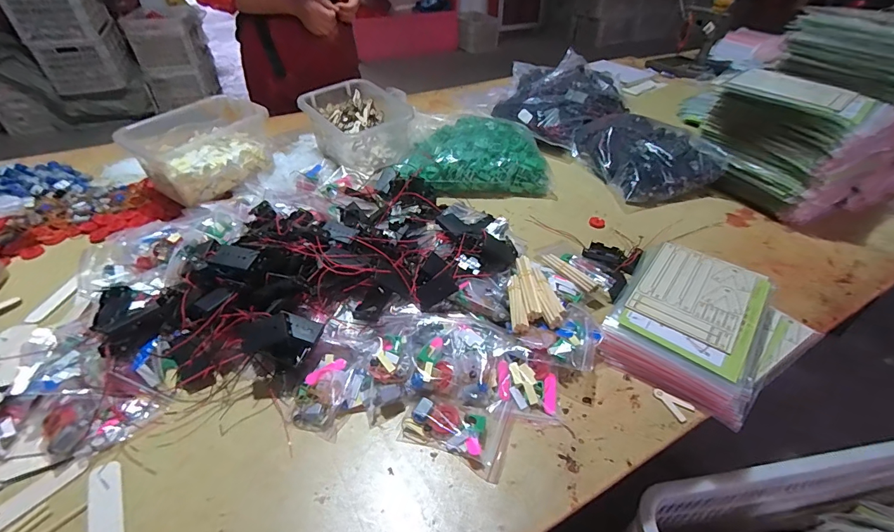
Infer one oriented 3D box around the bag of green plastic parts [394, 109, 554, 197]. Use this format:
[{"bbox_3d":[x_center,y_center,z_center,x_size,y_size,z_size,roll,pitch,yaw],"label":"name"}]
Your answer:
[{"bbox_3d":[0.066,-0.259,0.921,0.306,0.095,0.231,0,41,-1],"label":"bag of green plastic parts"}]

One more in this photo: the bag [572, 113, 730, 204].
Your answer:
[{"bbox_3d":[0.431,-0.264,0.934,0.215,0.095,0.301,-10,42,-13],"label":"bag"}]

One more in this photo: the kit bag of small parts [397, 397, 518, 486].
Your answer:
[{"bbox_3d":[0.010,0.183,0.463,0.120,0.021,0.066,15,43,16],"label":"kit bag of small parts"}]

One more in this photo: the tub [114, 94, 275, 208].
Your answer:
[{"bbox_3d":[-0.492,-0.239,0.835,0.187,0.118,0.229,22,45,23],"label":"tub"}]

